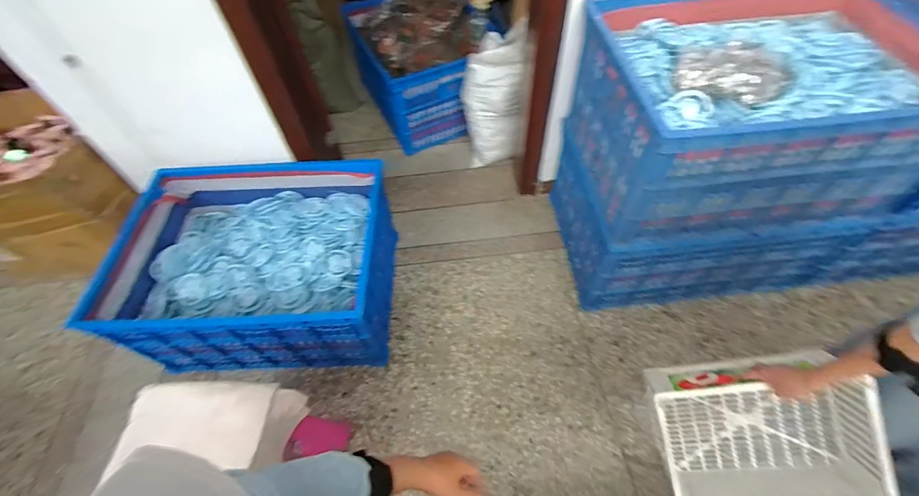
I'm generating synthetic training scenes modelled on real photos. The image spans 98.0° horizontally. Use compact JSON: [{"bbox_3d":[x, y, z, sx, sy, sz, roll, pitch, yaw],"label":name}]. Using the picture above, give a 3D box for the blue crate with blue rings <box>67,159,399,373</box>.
[{"bbox_3d":[-0.681,0.044,1.458,0.826,0.383,0.681,-2,55,0],"label":"blue crate with blue rings"}]

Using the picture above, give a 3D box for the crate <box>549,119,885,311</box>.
[{"bbox_3d":[0.811,-0.133,1.504,0.789,0.391,0.578,-7,55,-2],"label":"crate"}]

